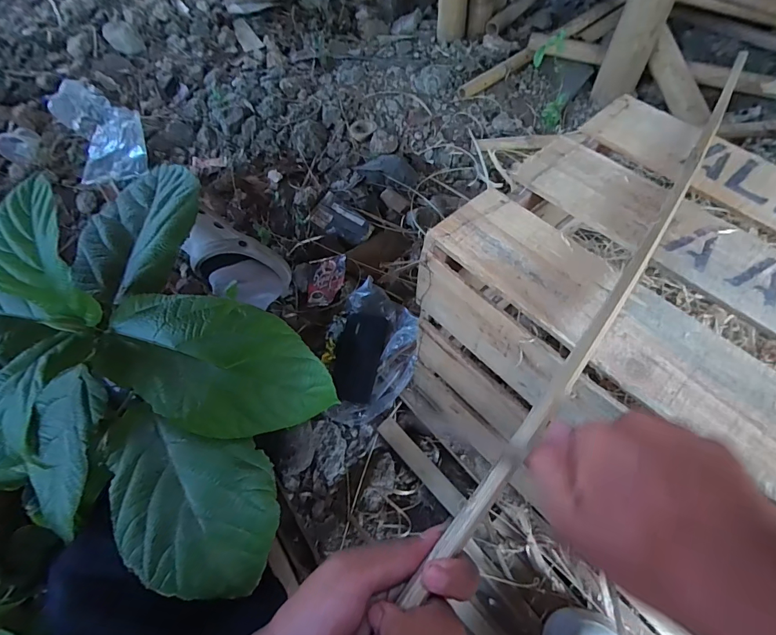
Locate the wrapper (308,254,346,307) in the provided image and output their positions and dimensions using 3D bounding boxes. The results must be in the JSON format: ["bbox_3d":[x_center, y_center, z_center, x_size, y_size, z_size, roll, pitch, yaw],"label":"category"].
[{"bbox_3d":[-0.124,-0.074,0.807,0.080,0.010,0.100,-3,75,18],"label":"wrapper"}]

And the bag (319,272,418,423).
[{"bbox_3d":[-0.032,0.056,0.707,0.160,0.087,0.251,11,66,4],"label":"bag"}]

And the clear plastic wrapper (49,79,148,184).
[{"bbox_3d":[-0.677,-0.450,0.954,0.161,0.090,0.346,-27,63,-13],"label":"clear plastic wrapper"}]

